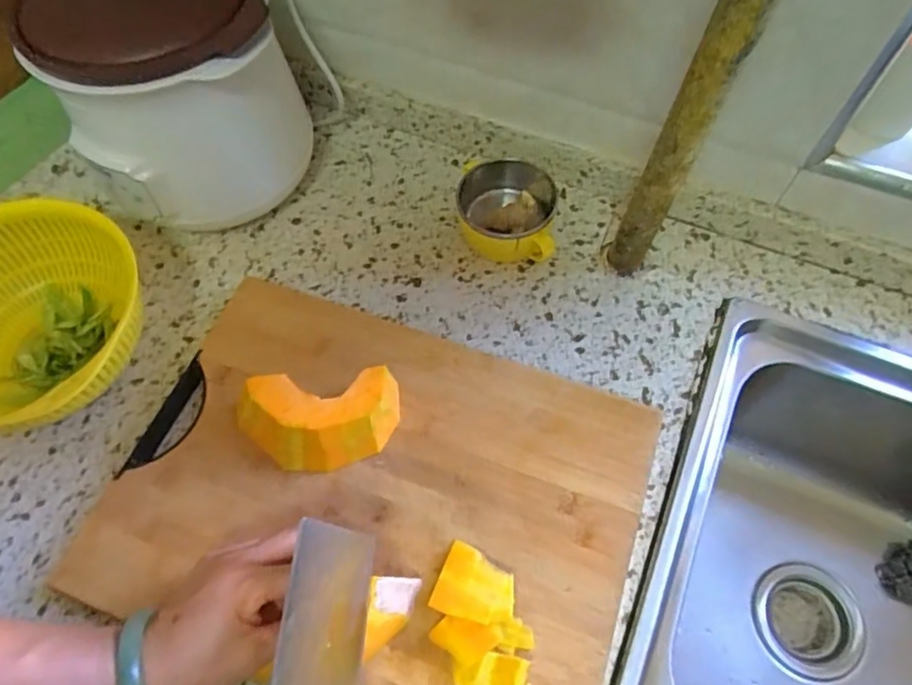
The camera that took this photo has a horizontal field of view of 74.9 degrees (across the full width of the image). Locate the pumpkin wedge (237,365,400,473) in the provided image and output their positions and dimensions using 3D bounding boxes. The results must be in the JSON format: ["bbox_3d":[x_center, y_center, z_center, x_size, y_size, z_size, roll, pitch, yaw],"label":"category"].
[{"bbox_3d":[-0.108,0.062,0.472,0.124,0.046,0.066,-6,62,-2],"label":"pumpkin wedge"}]

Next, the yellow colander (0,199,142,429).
[{"bbox_3d":[-0.369,-0.011,0.517,0.207,0.098,0.203,7,62,5],"label":"yellow colander"}]

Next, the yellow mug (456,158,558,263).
[{"bbox_3d":[0.050,-0.133,0.602,0.100,0.048,0.101,3,62,2],"label":"yellow mug"}]

